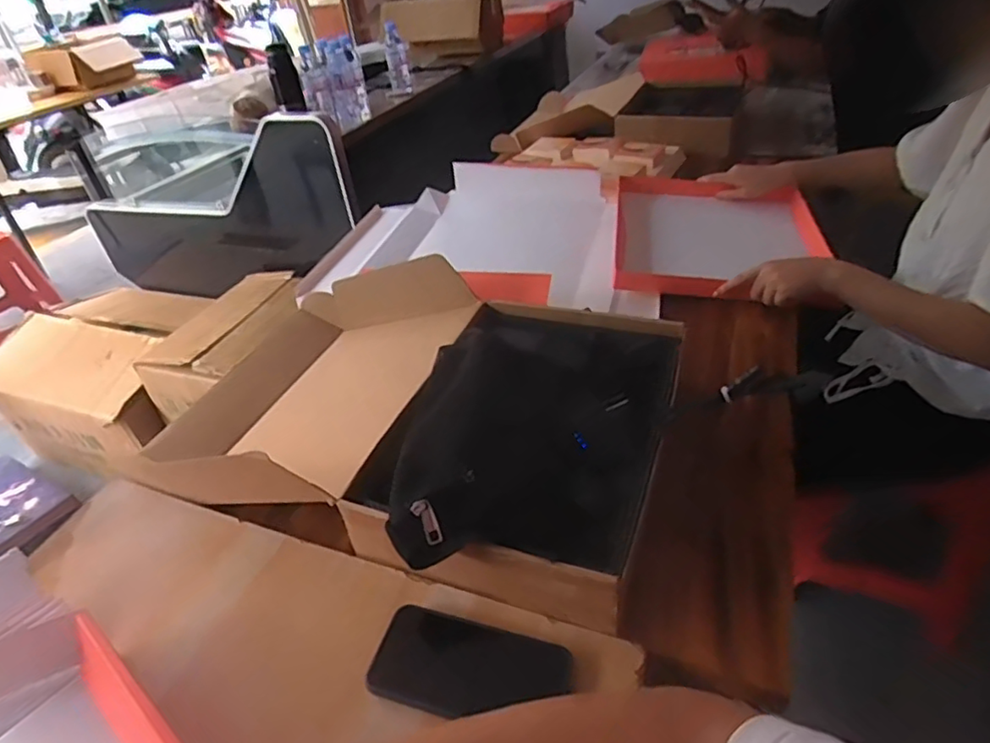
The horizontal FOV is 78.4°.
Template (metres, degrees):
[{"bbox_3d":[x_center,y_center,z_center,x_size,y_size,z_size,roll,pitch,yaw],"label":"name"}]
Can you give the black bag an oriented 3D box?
[{"bbox_3d":[0.039,0.036,0.612,0.251,0.076,0.383,8,39,18],"label":"black bag"}]

